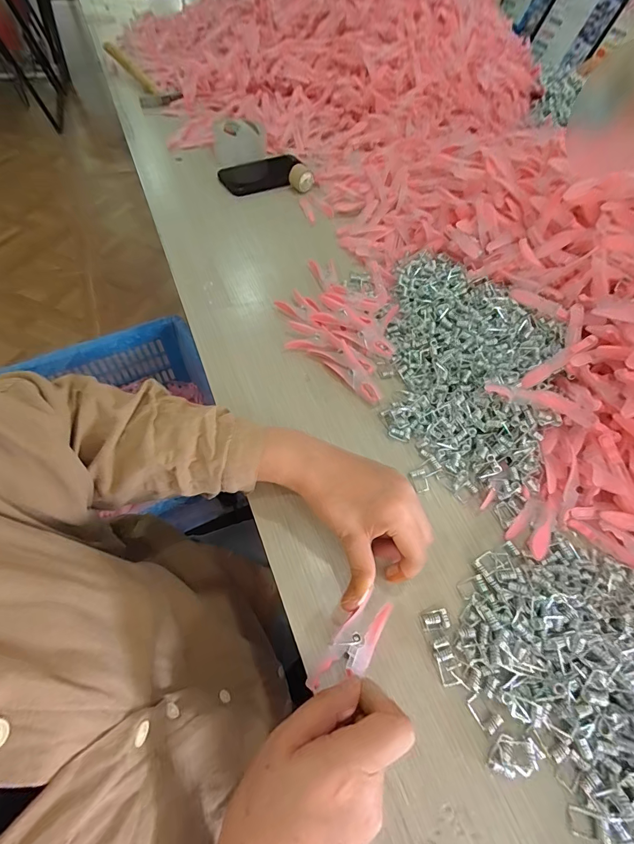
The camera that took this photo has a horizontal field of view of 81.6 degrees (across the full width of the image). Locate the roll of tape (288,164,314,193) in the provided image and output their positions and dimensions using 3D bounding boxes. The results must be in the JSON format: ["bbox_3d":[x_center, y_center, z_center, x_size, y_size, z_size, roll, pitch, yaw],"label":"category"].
[{"bbox_3d":[-0.026,-0.414,0.624,0.034,0.035,0.034,-9,51,-50],"label":"roll of tape"}]

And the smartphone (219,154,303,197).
[{"bbox_3d":[-0.094,-0.431,0.637,0.148,0.016,0.075,-27,63,-17],"label":"smartphone"}]

